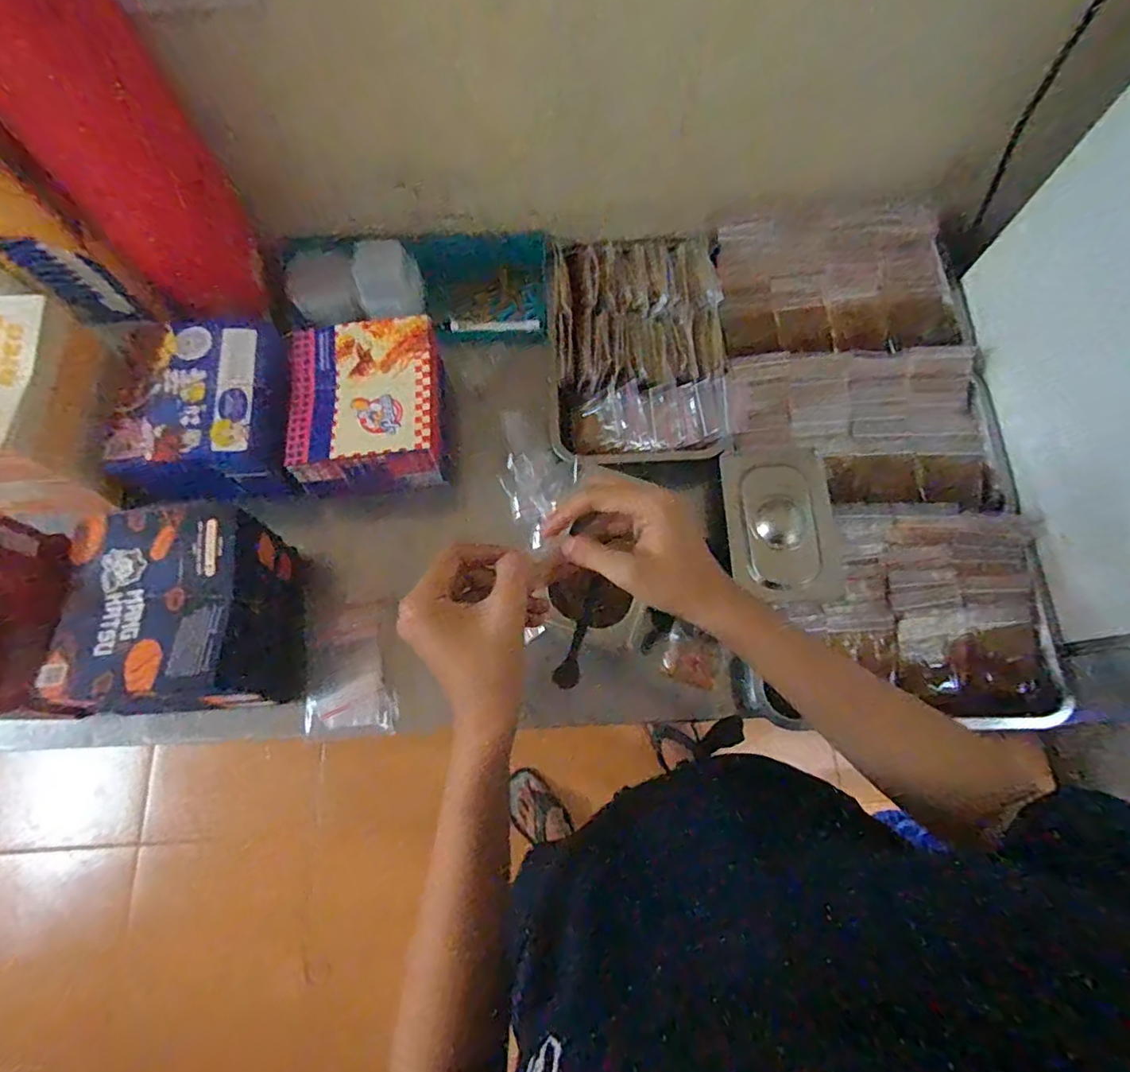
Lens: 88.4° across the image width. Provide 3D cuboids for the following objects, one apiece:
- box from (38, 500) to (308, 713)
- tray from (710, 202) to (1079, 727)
[{"bbox_3d":[-0.379,0.078,0.595,0.193,0.105,0.190,-5,72,-1],"label":"box"},{"bbox_3d":[0.349,-0.108,0.673,0.301,0.071,0.618,-2,72,0],"label":"tray"}]

